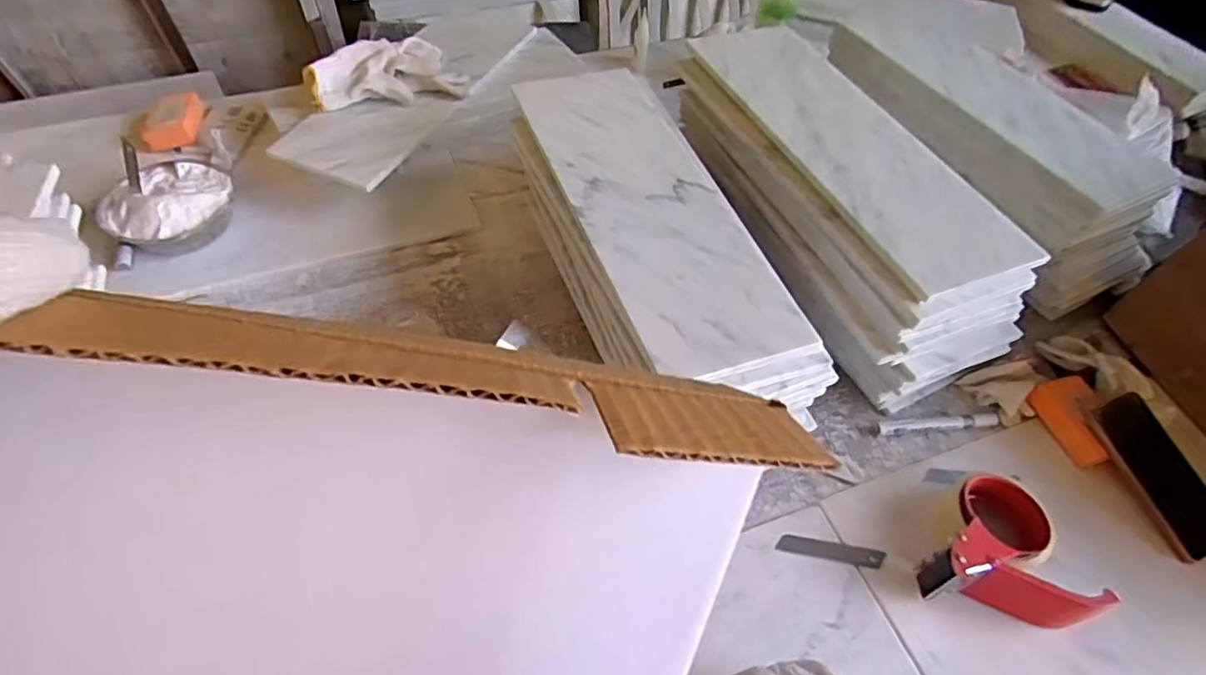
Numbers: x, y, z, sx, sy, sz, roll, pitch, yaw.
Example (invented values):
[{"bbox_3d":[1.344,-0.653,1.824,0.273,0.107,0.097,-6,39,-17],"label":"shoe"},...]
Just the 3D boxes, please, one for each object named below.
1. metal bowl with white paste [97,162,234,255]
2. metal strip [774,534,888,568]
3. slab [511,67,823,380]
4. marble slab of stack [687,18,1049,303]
[{"bbox_3d":[-0.522,-0.155,0.767,0.142,0.060,0.129,-31,61,-23],"label":"metal bowl with white paste"},{"bbox_3d":[0.213,0.200,0.586,0.097,0.005,0.018,10,49,4],"label":"metal strip"},{"bbox_3d":[0.044,-0.152,0.651,0.156,0.015,0.449,-16,56,-14],"label":"slab"},{"bbox_3d":[0.257,-0.231,0.688,0.153,0.019,0.461,-16,56,-14],"label":"marble slab of stack"}]

